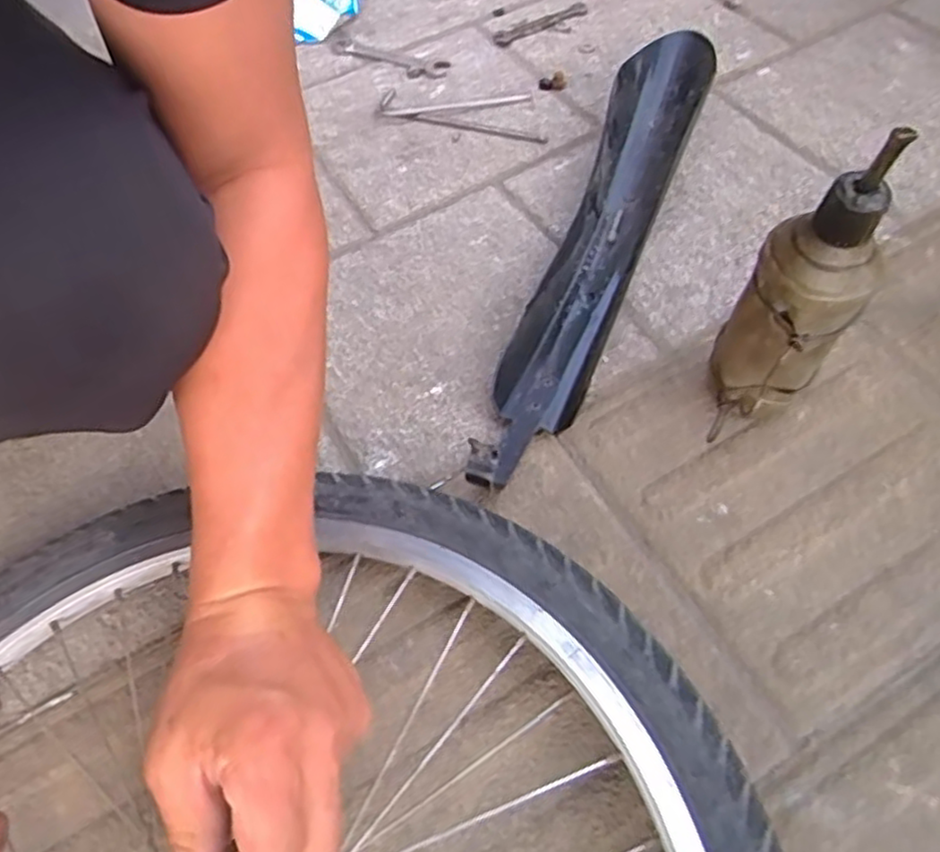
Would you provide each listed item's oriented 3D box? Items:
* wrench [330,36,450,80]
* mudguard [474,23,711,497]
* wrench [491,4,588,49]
[{"bbox_3d":[-0.094,-0.409,0.787,0.151,0.005,0.035,25,62,18],"label":"wrench"},{"bbox_3d":[0.108,-0.150,0.572,0.080,0.064,0.495,16,60,13],"label":"mudguard"},{"bbox_3d":[0.080,-0.452,0.801,0.116,0.011,0.027,-23,59,-11],"label":"wrench"}]

